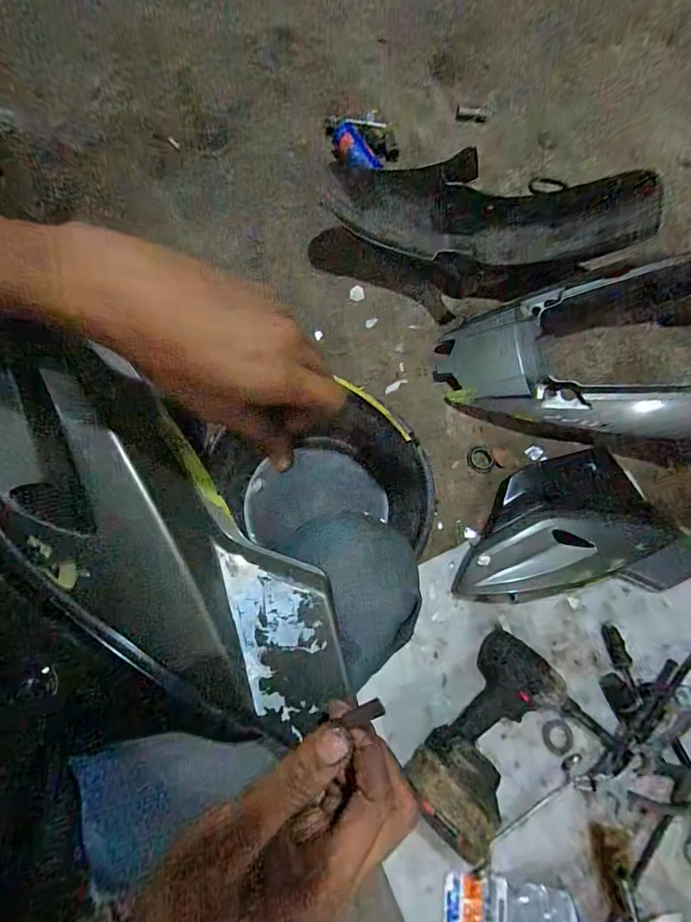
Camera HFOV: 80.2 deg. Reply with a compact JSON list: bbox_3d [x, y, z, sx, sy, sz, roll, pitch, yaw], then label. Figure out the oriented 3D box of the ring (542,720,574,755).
[{"bbox_3d":[0.320,0.416,0.618,0.045,0.008,0.044,0,77,-2],"label":"ring"}]

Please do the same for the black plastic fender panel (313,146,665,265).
[{"bbox_3d":[0.239,-0.460,0.760,0.557,0.160,0.130,12,77,1],"label":"black plastic fender panel"}]

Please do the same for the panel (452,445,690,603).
[{"bbox_3d":[0.377,0.100,0.672,0.410,0.051,0.231,-4,77,-3],"label":"panel"}]

